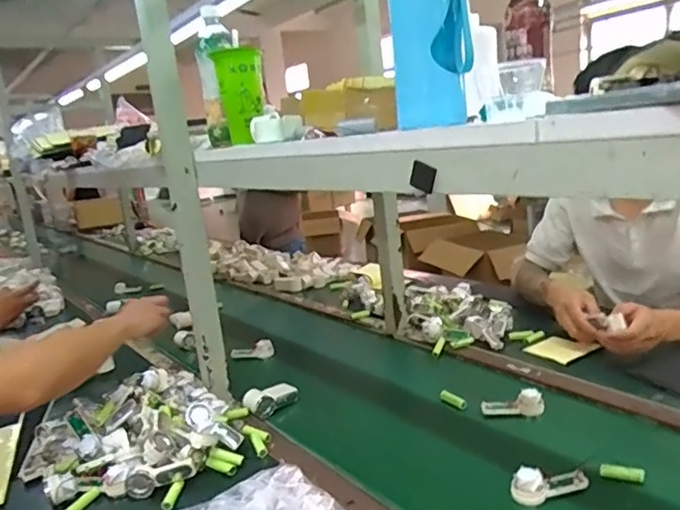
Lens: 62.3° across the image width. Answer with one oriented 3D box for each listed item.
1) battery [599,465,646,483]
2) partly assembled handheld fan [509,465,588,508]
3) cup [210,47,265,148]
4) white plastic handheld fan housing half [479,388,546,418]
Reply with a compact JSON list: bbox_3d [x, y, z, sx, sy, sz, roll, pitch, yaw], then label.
[{"bbox_3d":[0.354,0.273,0.705,0.050,0.014,0.013,0,14,24],"label":"battery"},{"bbox_3d":[0.257,0.278,0.689,0.093,0.035,0.029,-9,13,-14],"label":"partly assembled handheld fan"},{"bbox_3d":[-0.148,-0.236,0.848,0.069,0.127,0.073,-7,13,2],"label":"cup"},{"bbox_3d":[0.273,0.239,0.889,0.094,0.040,0.026,-15,9,20],"label":"white plastic handheld fan housing half"}]

